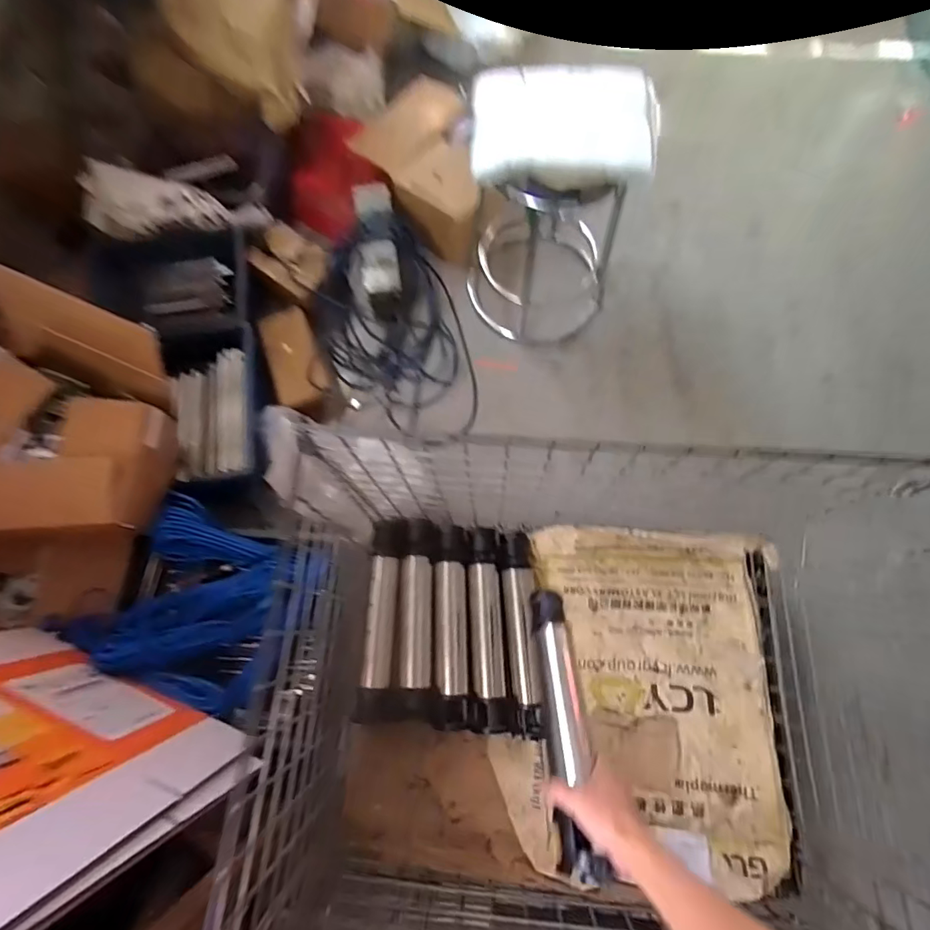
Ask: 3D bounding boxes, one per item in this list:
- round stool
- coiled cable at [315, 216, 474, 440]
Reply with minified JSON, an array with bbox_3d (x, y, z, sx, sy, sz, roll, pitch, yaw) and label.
[{"bbox_3d":[0.193,-0.565,1.195,0.348,0.536,0.328,5,72,3],"label":"round stool"},{"bbox_3d":[-0.169,-0.335,1.291,0.363,0.190,0.594,-27,73,-8],"label":"coiled cable"}]

